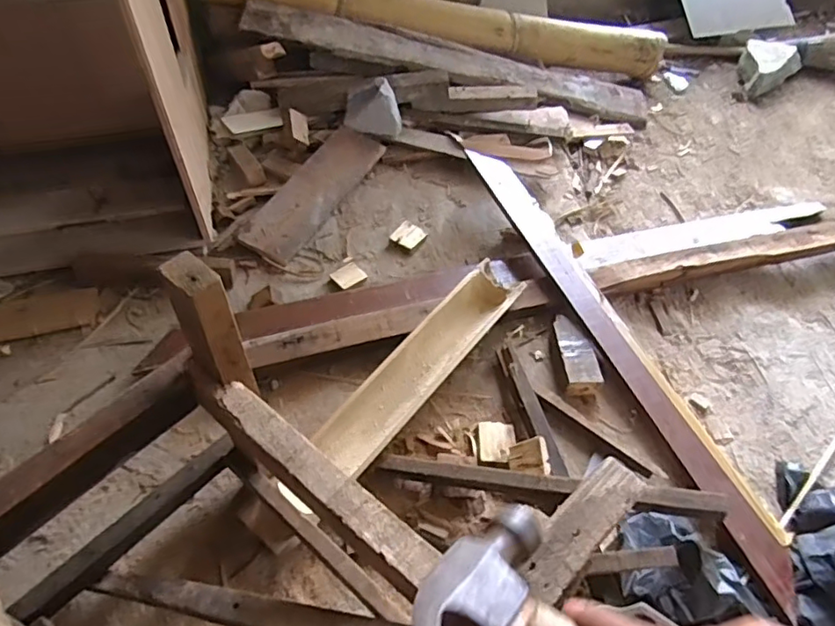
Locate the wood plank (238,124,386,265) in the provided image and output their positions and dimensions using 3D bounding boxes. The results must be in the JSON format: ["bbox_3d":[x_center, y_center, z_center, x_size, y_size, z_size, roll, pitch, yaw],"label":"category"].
[{"bbox_3d":[-0.225,-0.278,1.279,0.125,0.028,0.417,30,58,5],"label":"wood plank"}]

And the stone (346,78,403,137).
[{"bbox_3d":[-0.106,-0.489,1.377,0.135,0.113,0.088,2,49,0],"label":"stone"}]

